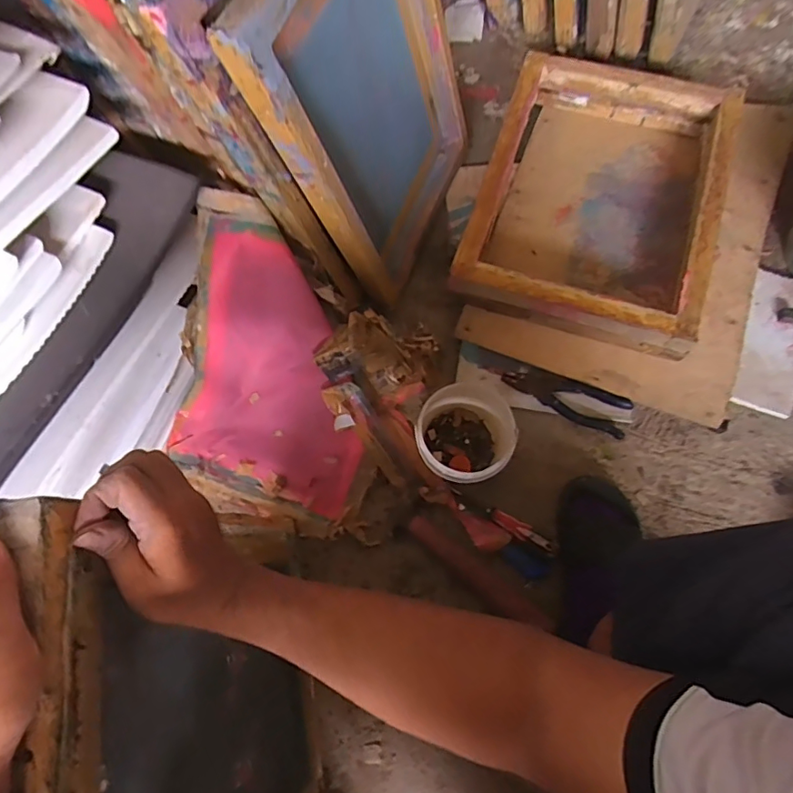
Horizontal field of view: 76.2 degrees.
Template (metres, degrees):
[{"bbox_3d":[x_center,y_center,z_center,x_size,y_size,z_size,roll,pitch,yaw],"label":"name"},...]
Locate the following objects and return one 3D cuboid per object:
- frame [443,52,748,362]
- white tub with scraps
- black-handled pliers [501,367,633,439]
[{"bbox_3d":[0.324,-0.326,0.810,0.371,0.093,0.469,18,74,7],"label":"frame"},{"bbox_3d":[0.094,0.058,0.723,0.128,0.109,0.129,0,73,2],"label":"white tub with scraps"},{"bbox_3d":[0.260,-0.001,0.777,0.188,0.014,0.064,23,75,8],"label":"black-handled pliers"}]

